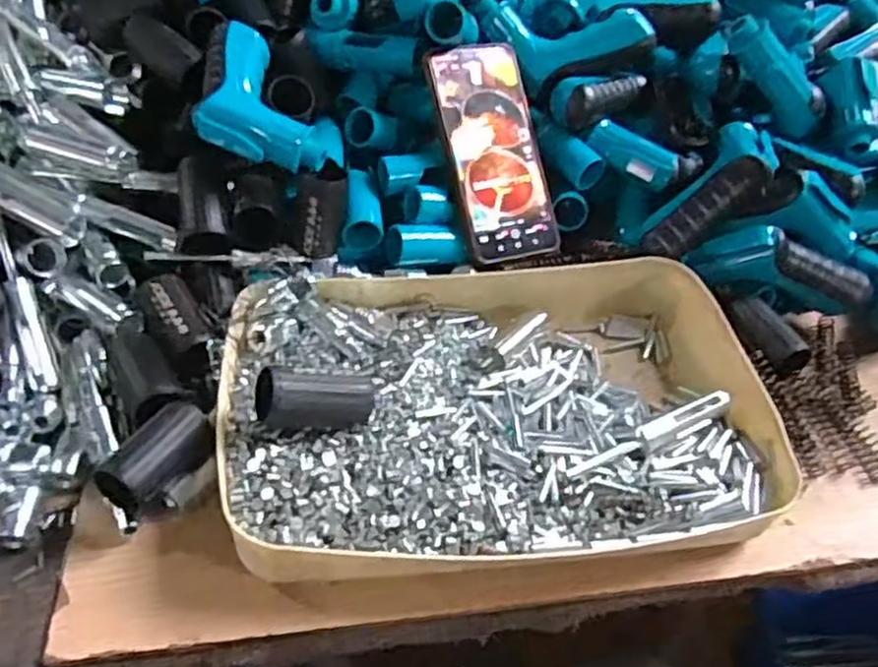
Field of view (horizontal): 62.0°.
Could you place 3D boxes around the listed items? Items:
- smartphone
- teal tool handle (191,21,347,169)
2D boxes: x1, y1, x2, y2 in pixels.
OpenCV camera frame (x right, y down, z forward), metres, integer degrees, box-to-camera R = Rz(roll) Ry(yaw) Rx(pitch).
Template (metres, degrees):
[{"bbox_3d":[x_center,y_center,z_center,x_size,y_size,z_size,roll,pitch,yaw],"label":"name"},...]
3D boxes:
[{"bbox_3d":[0.043,-0.137,0.558,0.080,0.007,0.164,-14,90,-26],"label":"smartphone"},{"bbox_3d":[-0.135,-0.161,0.510,0.081,0.037,0.137,-24,71,-27],"label":"teal tool handle"}]

